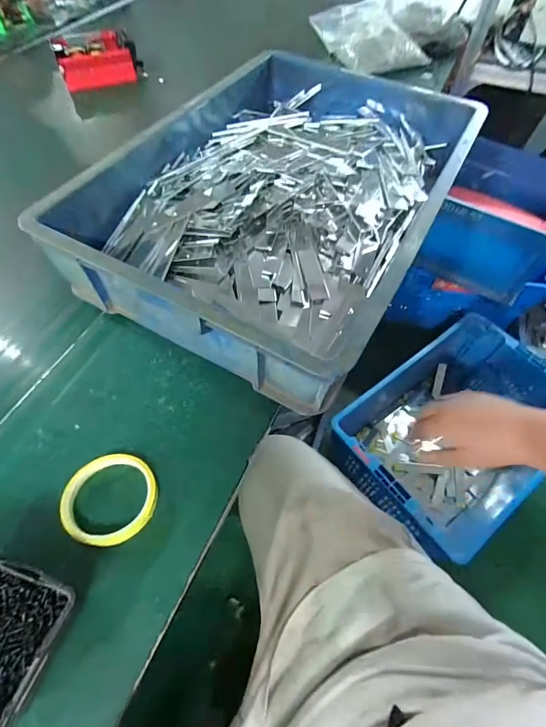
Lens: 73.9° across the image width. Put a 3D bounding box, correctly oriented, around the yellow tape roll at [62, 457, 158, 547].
[{"bbox_3d":[-0.167,0.139,0.375,0.091,0.017,0.087,0,58,0],"label":"yellow tape roll"}]

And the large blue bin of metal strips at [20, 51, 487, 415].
[{"bbox_3d":[0.030,-0.262,0.554,0.416,0.128,0.601,28,63,16],"label":"large blue bin of metal strips"}]

